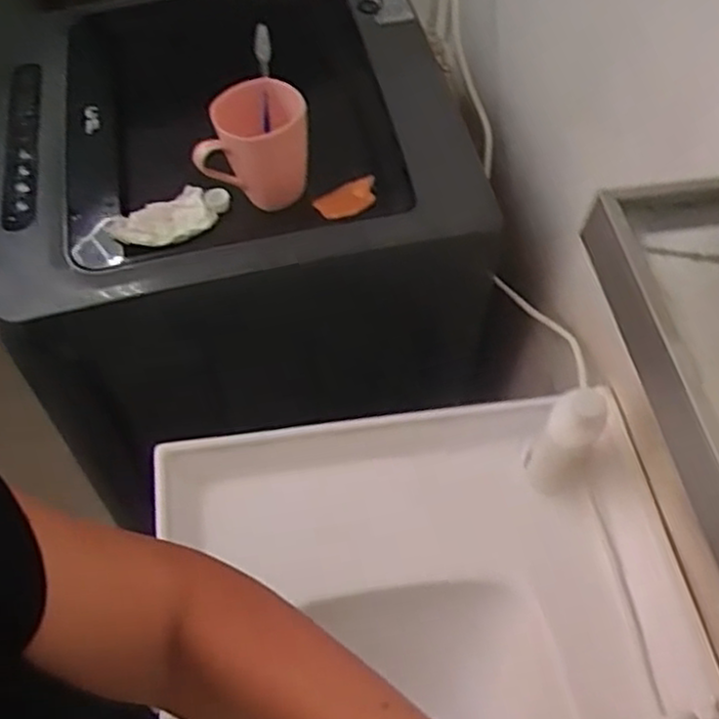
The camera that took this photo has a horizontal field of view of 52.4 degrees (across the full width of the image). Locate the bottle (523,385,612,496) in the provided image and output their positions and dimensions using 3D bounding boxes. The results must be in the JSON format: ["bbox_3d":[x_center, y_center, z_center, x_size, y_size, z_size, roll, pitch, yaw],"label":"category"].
[{"bbox_3d":[0.190,0.077,0.673,0.052,0.114,0.052,31,61,16],"label":"bottle"}]

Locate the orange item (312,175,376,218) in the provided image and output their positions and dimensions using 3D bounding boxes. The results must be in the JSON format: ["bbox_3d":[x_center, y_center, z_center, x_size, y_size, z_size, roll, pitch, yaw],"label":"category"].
[{"bbox_3d":[-0.011,-0.175,0.795,0.072,0.017,0.037,-22,61,-16],"label":"orange item"}]

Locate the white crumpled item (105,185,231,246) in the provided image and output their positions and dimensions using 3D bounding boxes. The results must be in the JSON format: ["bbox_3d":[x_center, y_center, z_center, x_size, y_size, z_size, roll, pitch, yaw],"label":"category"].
[{"bbox_3d":[-0.201,-0.152,0.784,0.129,0.036,0.051,-33,64,-21],"label":"white crumpled item"}]

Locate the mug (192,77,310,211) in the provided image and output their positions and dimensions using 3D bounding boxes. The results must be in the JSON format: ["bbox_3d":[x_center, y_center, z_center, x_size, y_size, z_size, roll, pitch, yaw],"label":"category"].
[{"bbox_3d":[-0.110,-0.220,0.775,0.111,0.119,0.088,-1,57,-3],"label":"mug"}]

